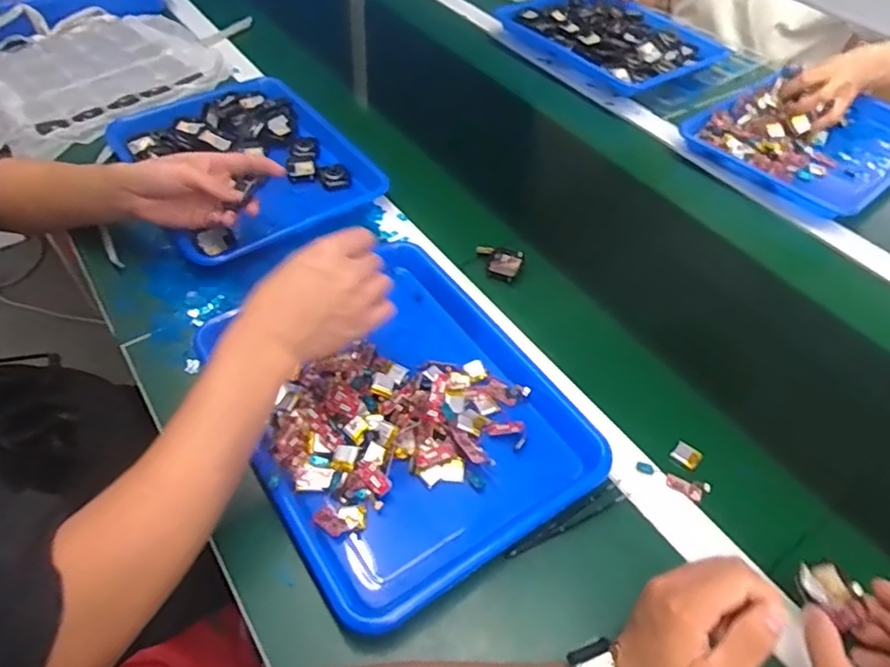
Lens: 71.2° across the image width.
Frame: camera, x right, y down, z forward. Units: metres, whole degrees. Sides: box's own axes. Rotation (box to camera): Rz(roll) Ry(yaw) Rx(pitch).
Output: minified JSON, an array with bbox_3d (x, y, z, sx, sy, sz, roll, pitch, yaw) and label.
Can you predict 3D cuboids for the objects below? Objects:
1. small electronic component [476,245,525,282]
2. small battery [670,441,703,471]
[{"bbox_3d":[0.059,-0.082,0.701,0.054,0.010,0.044,24,53,18],"label":"small electronic component"},{"bbox_3d":[0.214,0.109,0.551,0.024,0.007,0.018,35,57,25],"label":"small battery"}]

